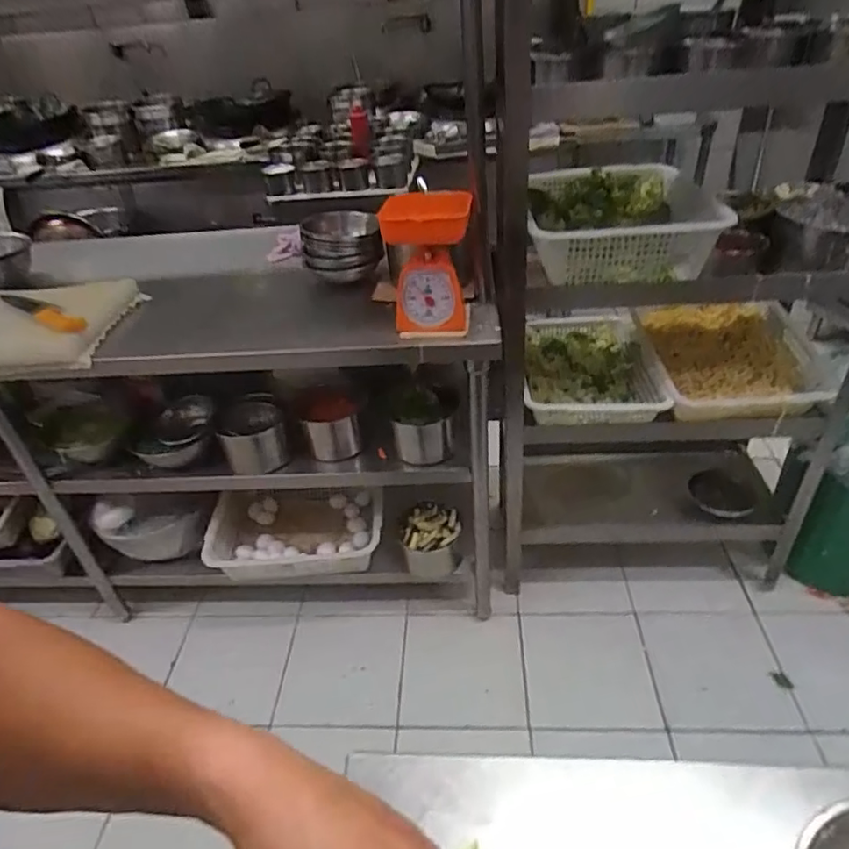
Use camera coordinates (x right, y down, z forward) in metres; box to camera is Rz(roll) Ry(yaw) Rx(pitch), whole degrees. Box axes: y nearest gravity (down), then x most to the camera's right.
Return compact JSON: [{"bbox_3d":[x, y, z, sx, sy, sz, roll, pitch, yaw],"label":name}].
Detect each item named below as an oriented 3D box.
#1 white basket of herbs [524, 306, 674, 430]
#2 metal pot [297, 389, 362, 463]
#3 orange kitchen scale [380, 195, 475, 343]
[{"bbox_3d":[0.393,-0.134,1.409,0.313,0.102,0.400,-2,37,5],"label":"white basket of herbs"},{"bbox_3d":[-0.215,0.000,1.366,0.139,0.108,0.135,-3,37,3],"label":"metal pot"},{"bbox_3d":[0.011,-0.292,1.066,0.143,0.222,0.187,1,38,8],"label":"orange kitchen scale"}]

